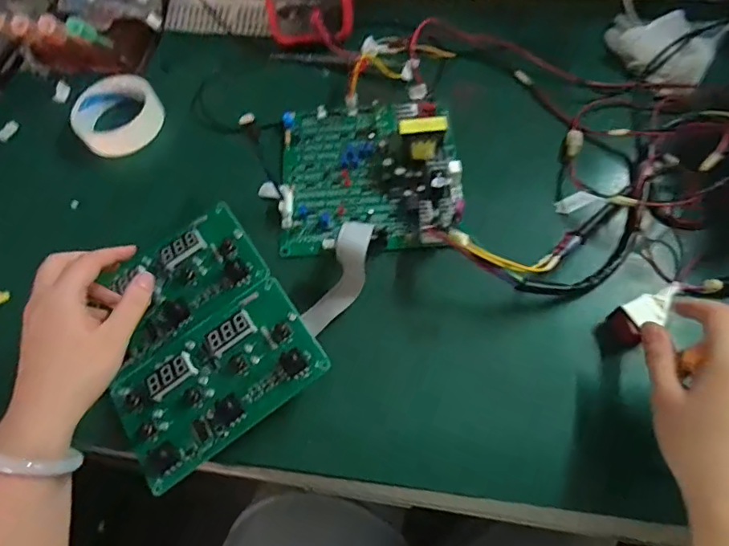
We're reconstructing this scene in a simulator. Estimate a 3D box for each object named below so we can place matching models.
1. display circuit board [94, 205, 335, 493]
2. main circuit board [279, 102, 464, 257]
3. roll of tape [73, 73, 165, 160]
[{"bbox_3d":[-0.148,0.047,0.421,0.161,0.025,0.198,-32,66,-12],"label":"display circuit board"},{"bbox_3d":[0.000,-0.109,0.484,0.180,0.047,0.186,-4,63,2],"label":"main circuit board"},{"bbox_3d":[-0.284,-0.181,0.568,0.093,0.034,0.093,-2,63,3],"label":"roll of tape"}]

